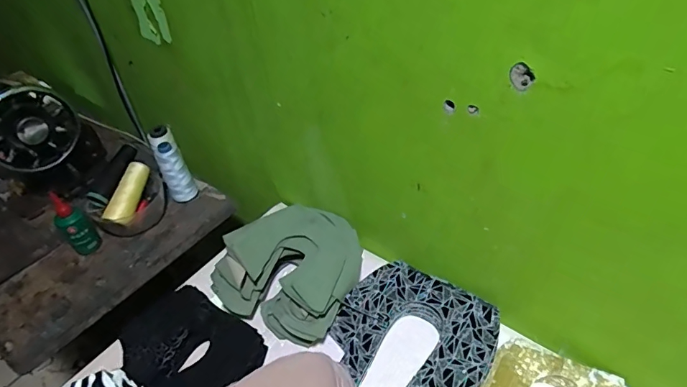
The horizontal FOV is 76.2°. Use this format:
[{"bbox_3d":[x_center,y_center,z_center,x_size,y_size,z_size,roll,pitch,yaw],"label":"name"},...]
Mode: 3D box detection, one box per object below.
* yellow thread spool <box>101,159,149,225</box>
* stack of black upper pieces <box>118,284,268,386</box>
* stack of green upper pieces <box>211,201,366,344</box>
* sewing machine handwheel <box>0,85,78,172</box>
[{"bbox_3d":[-0.362,-0.003,0.736,0.035,0.035,0.119,3,58,10],"label":"yellow thread spool"},{"bbox_3d":[-0.192,0.197,0.551,0.170,0.055,0.123,20,50,25],"label":"stack of black upper pieces"},{"bbox_3d":[-0.071,0.096,0.605,0.178,0.071,0.173,17,48,23],"label":"stack of green upper pieces"},{"bbox_3d":[-0.504,-0.105,0.701,0.040,0.138,0.136,35,29,30],"label":"sewing machine handwheel"}]

